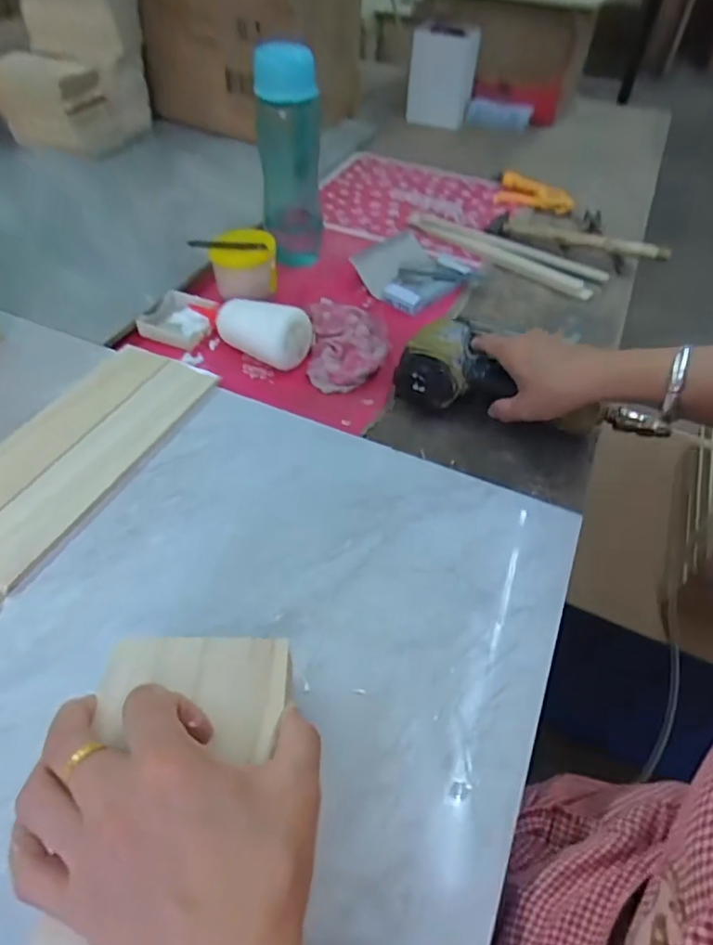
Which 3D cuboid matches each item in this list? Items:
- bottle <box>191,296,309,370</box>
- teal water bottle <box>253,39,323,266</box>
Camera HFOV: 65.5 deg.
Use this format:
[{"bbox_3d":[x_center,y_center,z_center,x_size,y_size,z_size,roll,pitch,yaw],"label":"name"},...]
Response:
[{"bbox_3d":[-0.123,-0.167,0.611,0.148,0.060,0.048,25,52,15],"label":"bottle"},{"bbox_3d":[-0.078,-0.377,0.665,0.072,0.214,0.066,2,49,-4],"label":"teal water bottle"}]

